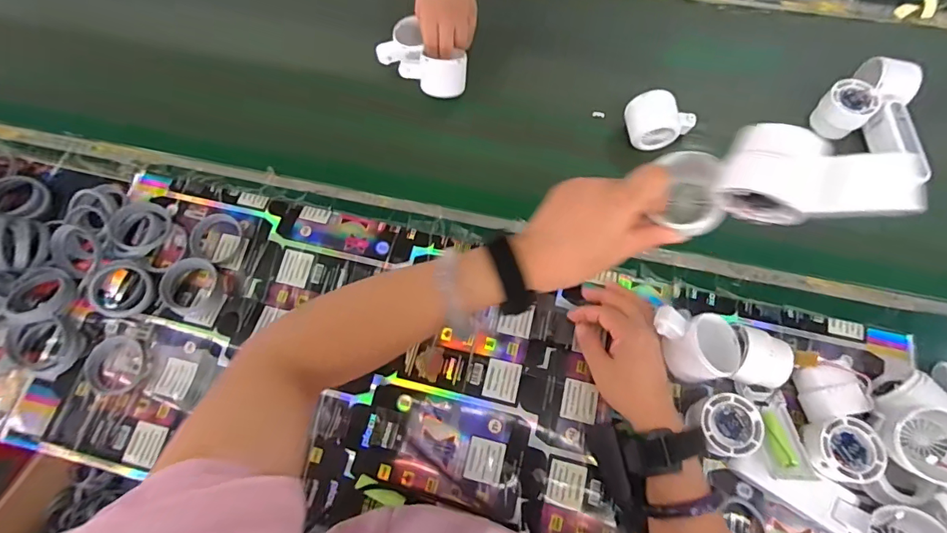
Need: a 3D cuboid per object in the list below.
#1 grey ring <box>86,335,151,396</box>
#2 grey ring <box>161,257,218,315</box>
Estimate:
[{"bbox_3d":[-0.378,0.105,0.500,0.072,0.015,0.060,8,70,5],"label":"grey ring"},{"bbox_3d":[-0.320,0.020,0.524,0.057,0.023,0.061,-1,69,2],"label":"grey ring"}]

